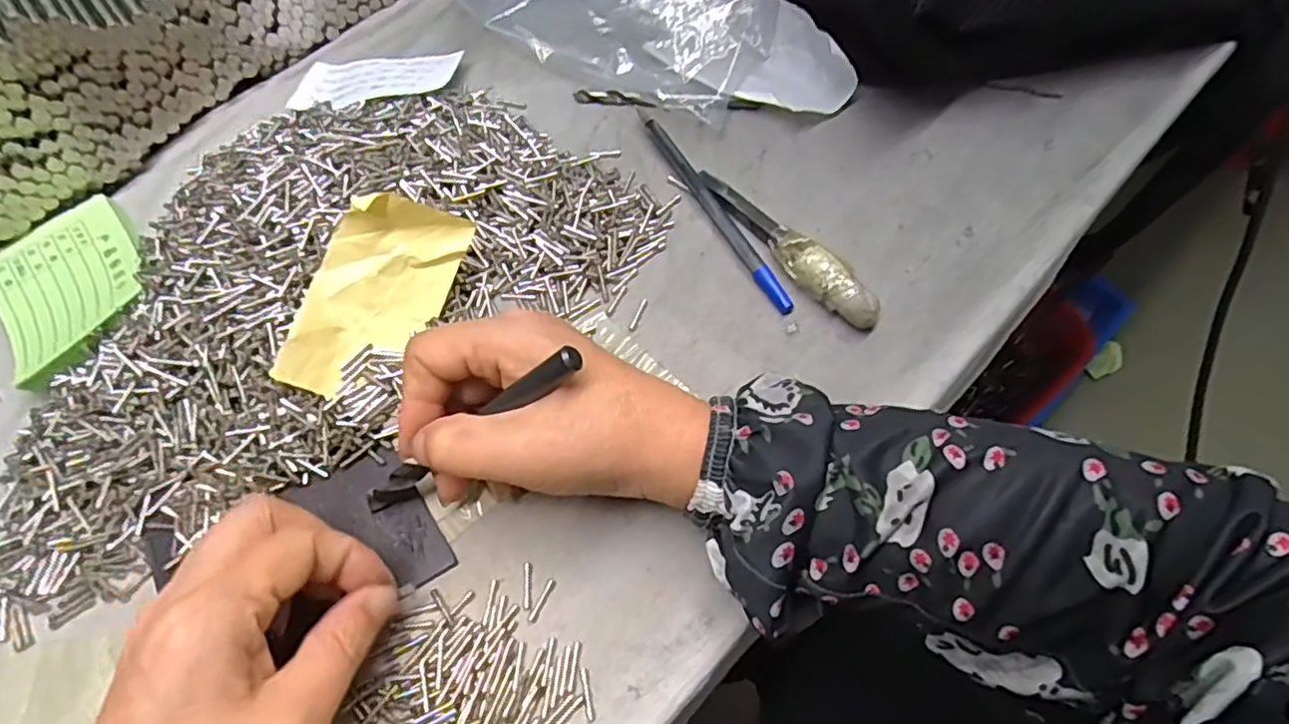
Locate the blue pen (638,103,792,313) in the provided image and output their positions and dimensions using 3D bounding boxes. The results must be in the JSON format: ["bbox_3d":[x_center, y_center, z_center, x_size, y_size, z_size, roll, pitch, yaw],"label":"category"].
[{"bbox_3d":[0.033,-0.079,0.329,0.008,0.007,0.138,-29,66,-7],"label":"blue pen"}]

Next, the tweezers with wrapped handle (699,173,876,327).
[{"bbox_3d":[0.067,-0.056,0.312,0.017,0.017,0.111,-37,70,-14],"label":"tweezers with wrapped handle"}]

